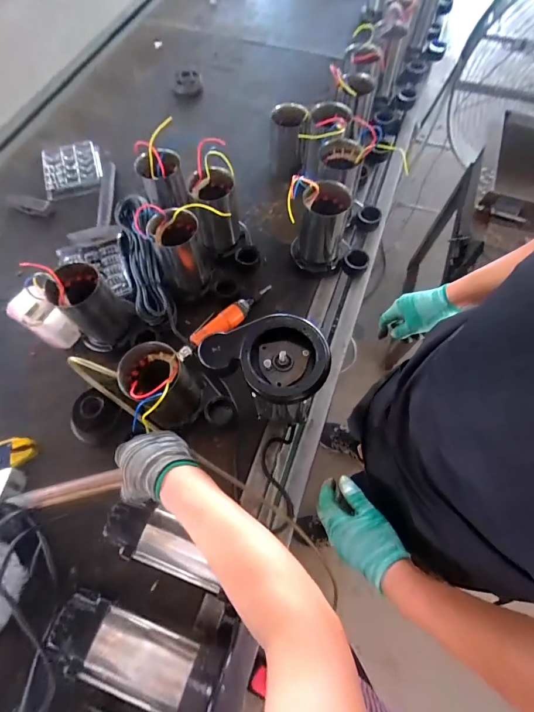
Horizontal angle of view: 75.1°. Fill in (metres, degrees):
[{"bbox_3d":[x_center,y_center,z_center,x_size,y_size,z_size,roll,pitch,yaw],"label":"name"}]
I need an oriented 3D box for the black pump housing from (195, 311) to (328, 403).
[{"bbox_3d":[0.004,-0.006,0.466,0.158,0.032,0.118,29,70,13],"label":"black pump housing"}]

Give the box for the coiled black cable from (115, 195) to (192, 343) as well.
[{"bbox_3d":[-0.261,-0.198,0.753,0.090,0.051,0.385,-18,67,-7],"label":"coiled black cable"}]

